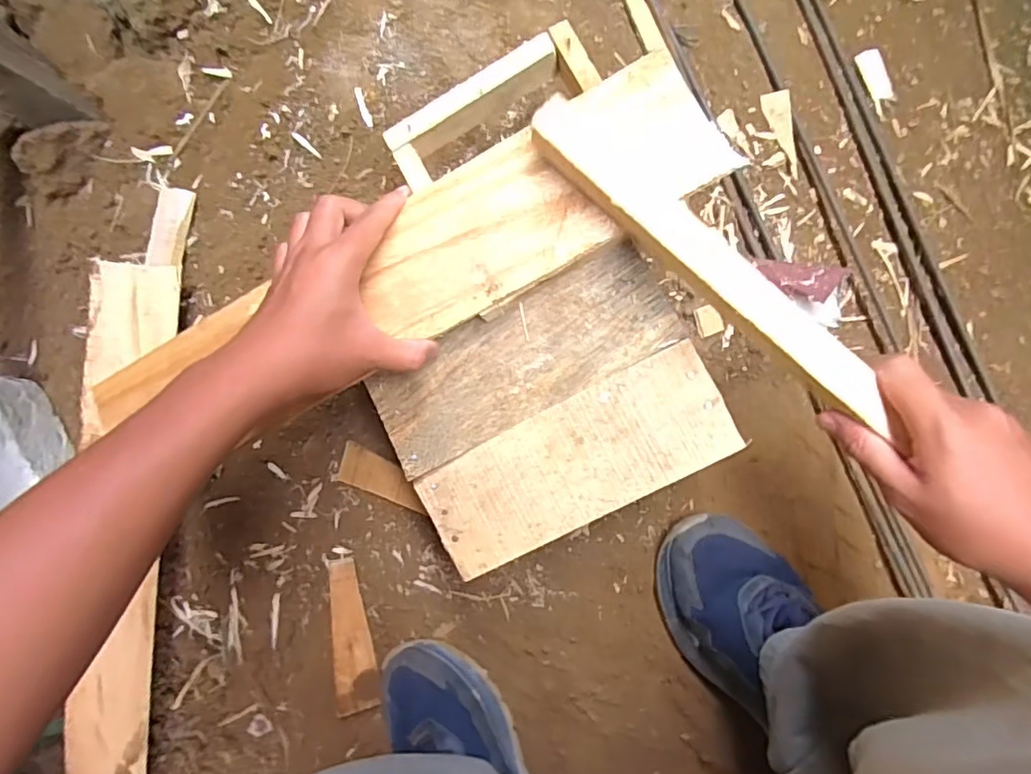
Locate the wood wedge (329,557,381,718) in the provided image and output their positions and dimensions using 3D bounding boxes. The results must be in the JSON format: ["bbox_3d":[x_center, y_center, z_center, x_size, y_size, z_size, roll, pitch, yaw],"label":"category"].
[{"bbox_3d":[-0.165,0.254,0.580,0.040,0.009,0.152,-4,88,-22],"label":"wood wedge"}]

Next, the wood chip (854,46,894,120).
[{"bbox_3d":[0.367,-0.307,0.574,0.029,0.005,0.072,-19,89,4],"label":"wood chip"}]

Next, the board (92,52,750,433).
[{"bbox_3d":[-0.086,-0.080,0.392,0.470,0.028,0.101,-24,85,8],"label":"board"}]

